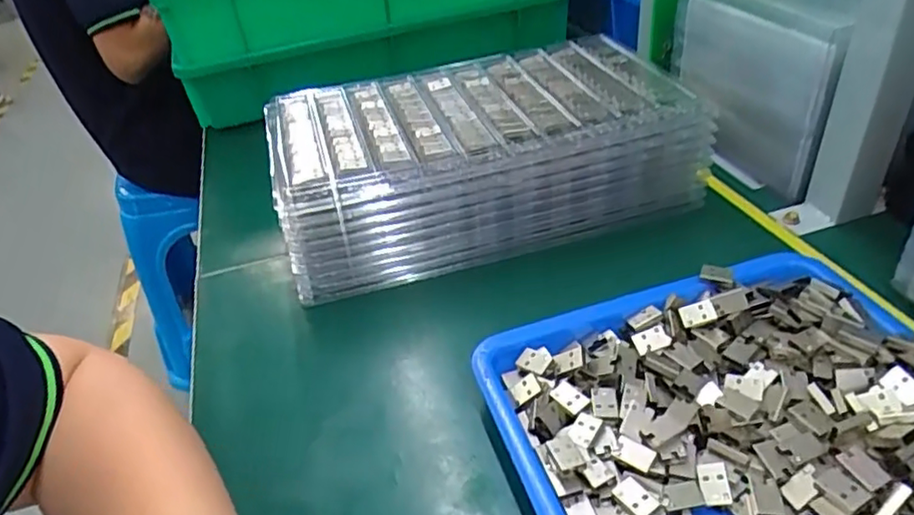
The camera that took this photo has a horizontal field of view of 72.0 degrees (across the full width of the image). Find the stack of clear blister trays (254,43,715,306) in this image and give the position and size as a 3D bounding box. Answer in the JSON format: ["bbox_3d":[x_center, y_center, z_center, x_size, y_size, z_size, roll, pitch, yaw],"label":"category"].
[{"bbox_3d":[0.016,-0.073,0.485,0.296,0.102,0.166,-12,37,-6],"label":"stack of clear blister trays"}]

